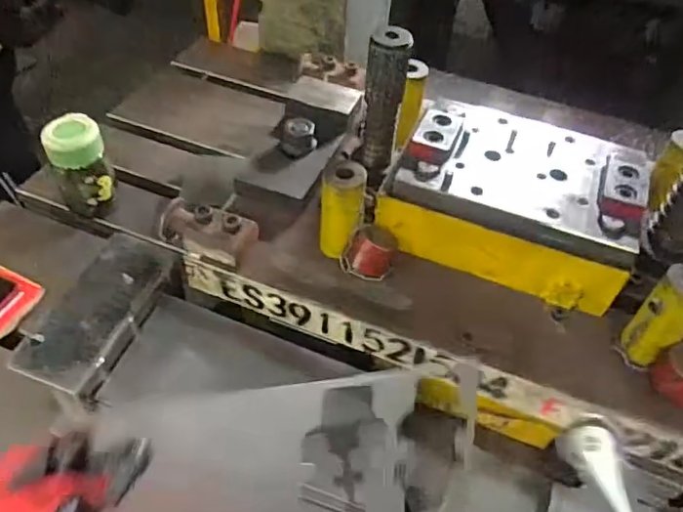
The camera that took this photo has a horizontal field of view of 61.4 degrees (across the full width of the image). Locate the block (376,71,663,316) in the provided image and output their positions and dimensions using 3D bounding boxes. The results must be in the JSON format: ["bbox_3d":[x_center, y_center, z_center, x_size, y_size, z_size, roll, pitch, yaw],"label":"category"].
[{"bbox_3d":[0.171,-0.068,0.580,0.235,0.088,0.188,16,48,10],"label":"block"}]

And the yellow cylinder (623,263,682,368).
[{"bbox_3d":[0.274,0.053,0.486,0.038,0.095,0.040,-33,58,-30],"label":"yellow cylinder"}]

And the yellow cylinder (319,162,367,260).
[{"bbox_3d":[0.000,-0.042,0.549,0.039,0.092,0.039,1,48,-4],"label":"yellow cylinder"}]

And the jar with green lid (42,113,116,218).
[{"bbox_3d":[-0.329,-0.114,0.732,0.064,0.120,0.059,2,47,-3],"label":"jar with green lid"}]

